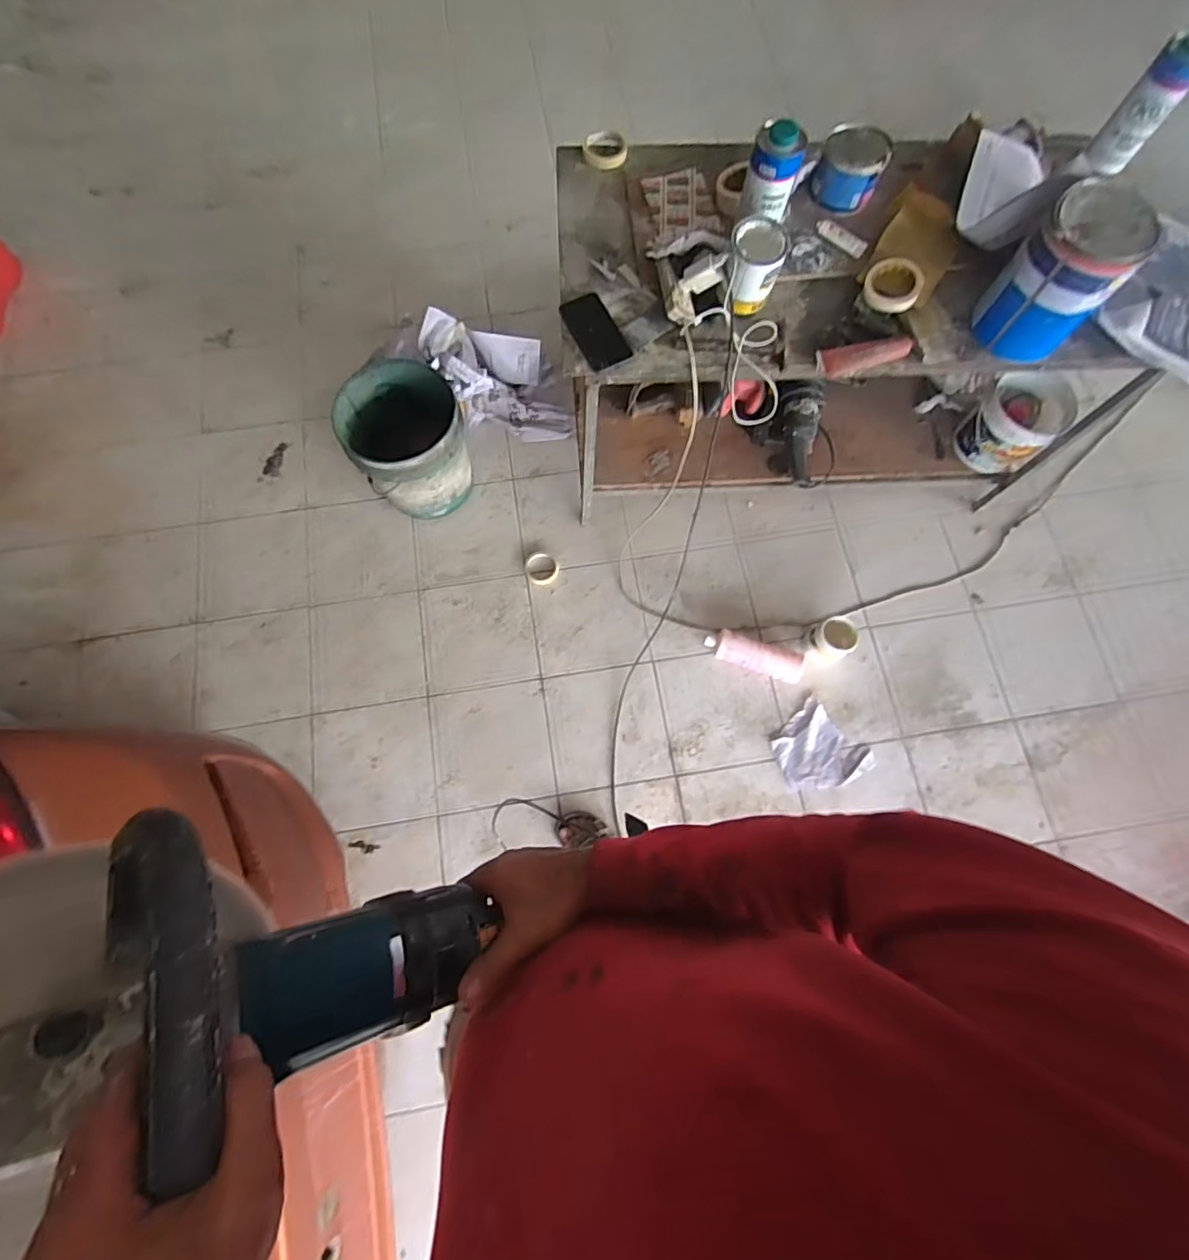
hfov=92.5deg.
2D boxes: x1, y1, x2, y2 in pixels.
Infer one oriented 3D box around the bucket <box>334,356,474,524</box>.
[{"bbox_3d":[-0.489,-0.496,1.533,0.305,0.306,0.341,-15,76,-6],"label":"bucket"}]

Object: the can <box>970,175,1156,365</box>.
[{"bbox_3d":[0.810,-0.614,0.991,0.167,0.210,0.146,40,77,9],"label":"can"}]

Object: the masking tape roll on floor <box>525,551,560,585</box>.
[{"bbox_3d":[-0.143,-0.171,1.569,0.092,0.035,0.095,0,70,-1],"label":"masking tape roll on floor"}]

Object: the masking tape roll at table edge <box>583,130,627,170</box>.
[{"bbox_3d":[0.024,-1.036,1.228,0.094,0.020,0.099,0,75,-1],"label":"masking tape roll at table edge"}]

